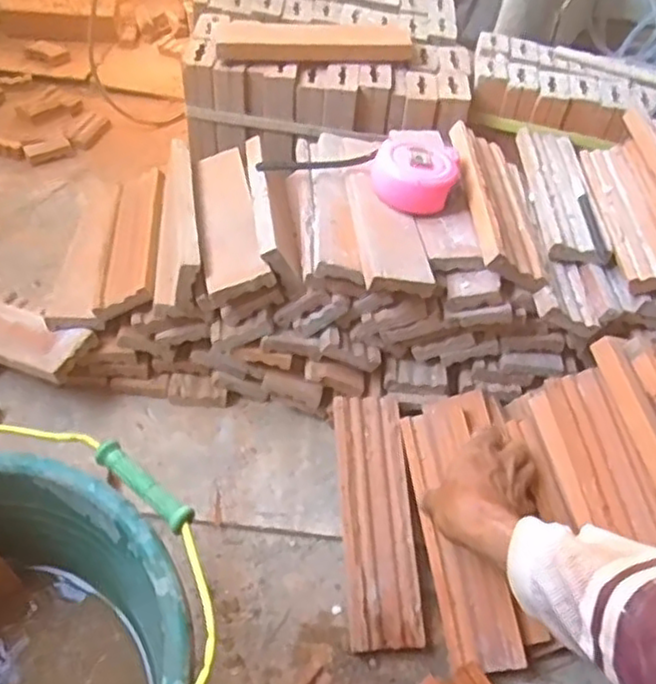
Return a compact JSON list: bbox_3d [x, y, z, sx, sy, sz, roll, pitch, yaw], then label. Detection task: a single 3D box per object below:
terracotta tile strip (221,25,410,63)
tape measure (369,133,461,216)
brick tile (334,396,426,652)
[{"bbox_3d":[-0.014,-0.363,0.845,0.236,0.020,0.061,-4,50,-10],"label":"terracotta tile strip"},{"bbox_3d":[0.086,-0.169,0.698,0.083,0.042,0.078,3,49,-4],"label":"tape measure"},{"bbox_3d":[0.047,0.163,0.663,0.070,0.014,0.230,-1,65,-8],"label":"brick tile"}]

